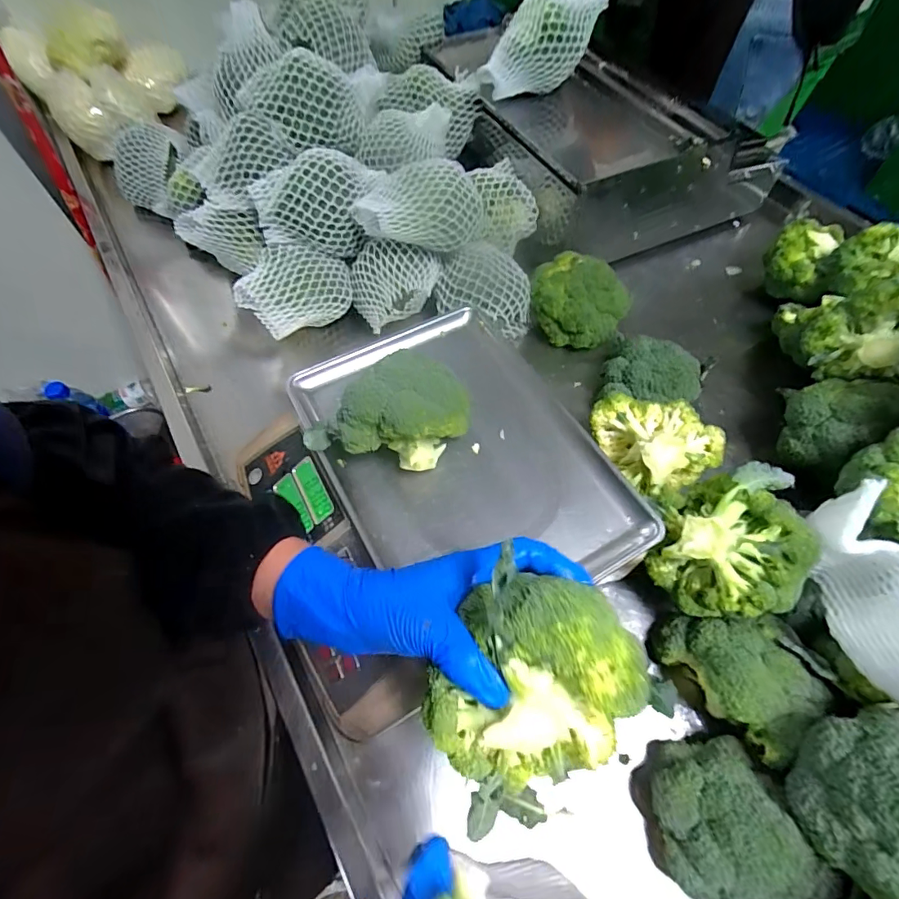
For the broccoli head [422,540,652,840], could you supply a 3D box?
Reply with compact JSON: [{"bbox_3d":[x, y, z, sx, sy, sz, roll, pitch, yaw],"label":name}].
[{"bbox_3d":[0.043,0.128,0.249,0.115,0.095,0.107,0,60,0],"label":"broccoli head"}]

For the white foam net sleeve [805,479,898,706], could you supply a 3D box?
[{"bbox_3d":[0.336,0.112,0.367,0.049,0.079,0.170,8,60,5],"label":"white foam net sleeve"}]

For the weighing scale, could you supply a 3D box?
[{"bbox_3d":[-0.031,0.040,0.476,0.336,0.093,0.338,-27,64,-15],"label":"weighing scale"}]

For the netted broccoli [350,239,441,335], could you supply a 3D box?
[{"bbox_3d":[-0.074,-0.219,0.618,0.118,0.080,0.090,-2,60,-1],"label":"netted broccoli"}]

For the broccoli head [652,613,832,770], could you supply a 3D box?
[{"bbox_3d":[0.259,0.191,0.414,0.095,0.084,0.119,-31,65,-17],"label":"broccoli head"}]

